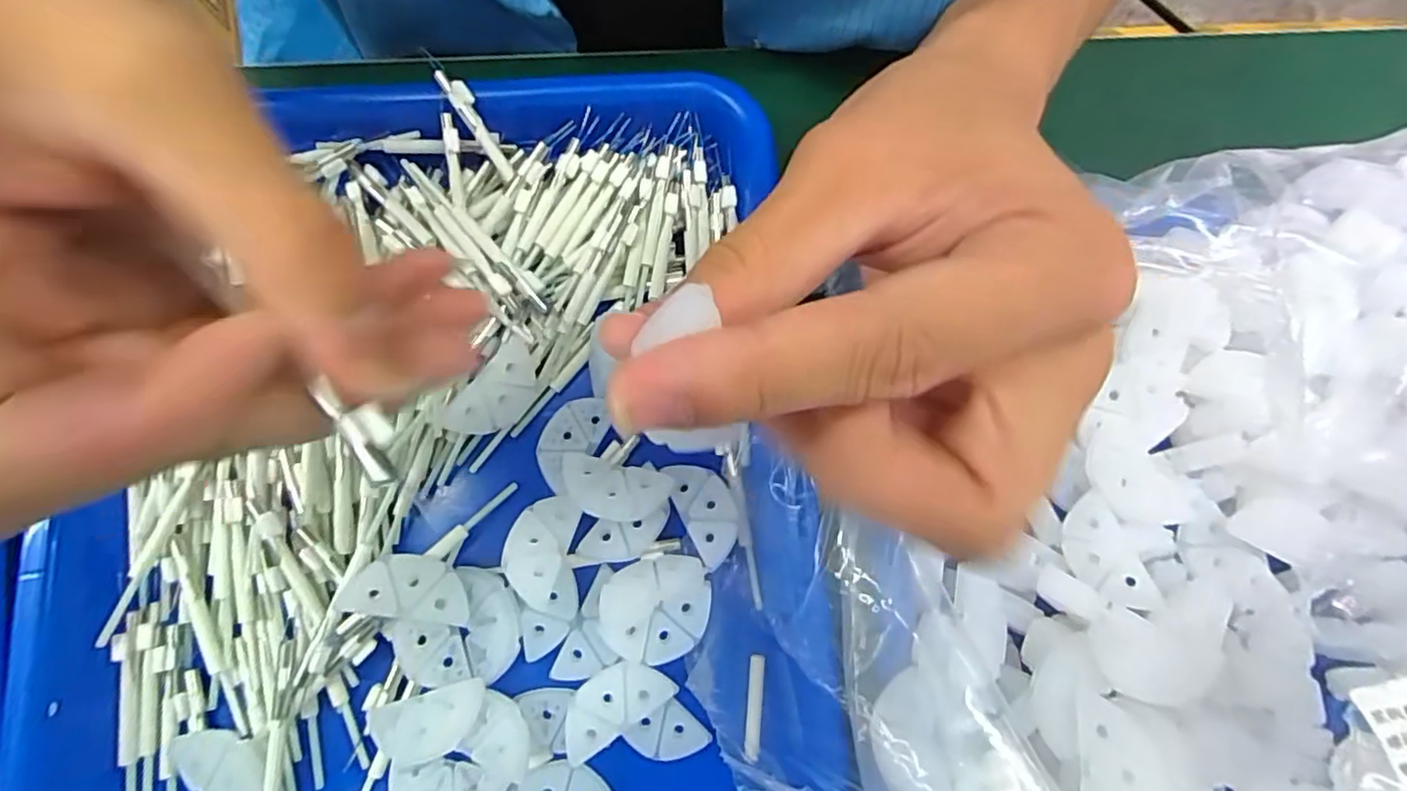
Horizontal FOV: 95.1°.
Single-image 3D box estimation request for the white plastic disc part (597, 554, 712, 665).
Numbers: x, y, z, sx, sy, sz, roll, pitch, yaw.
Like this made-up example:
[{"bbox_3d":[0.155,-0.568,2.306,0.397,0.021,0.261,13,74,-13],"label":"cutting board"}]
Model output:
[{"bbox_3d":[-0.017,0.073,0.219,0.038,0.007,0.032,-10,80,-3],"label":"white plastic disc part"}]

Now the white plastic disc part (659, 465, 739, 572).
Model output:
[{"bbox_3d":[0.001,0.040,0.229,0.020,0.008,0.037,-26,81,-6],"label":"white plastic disc part"}]

